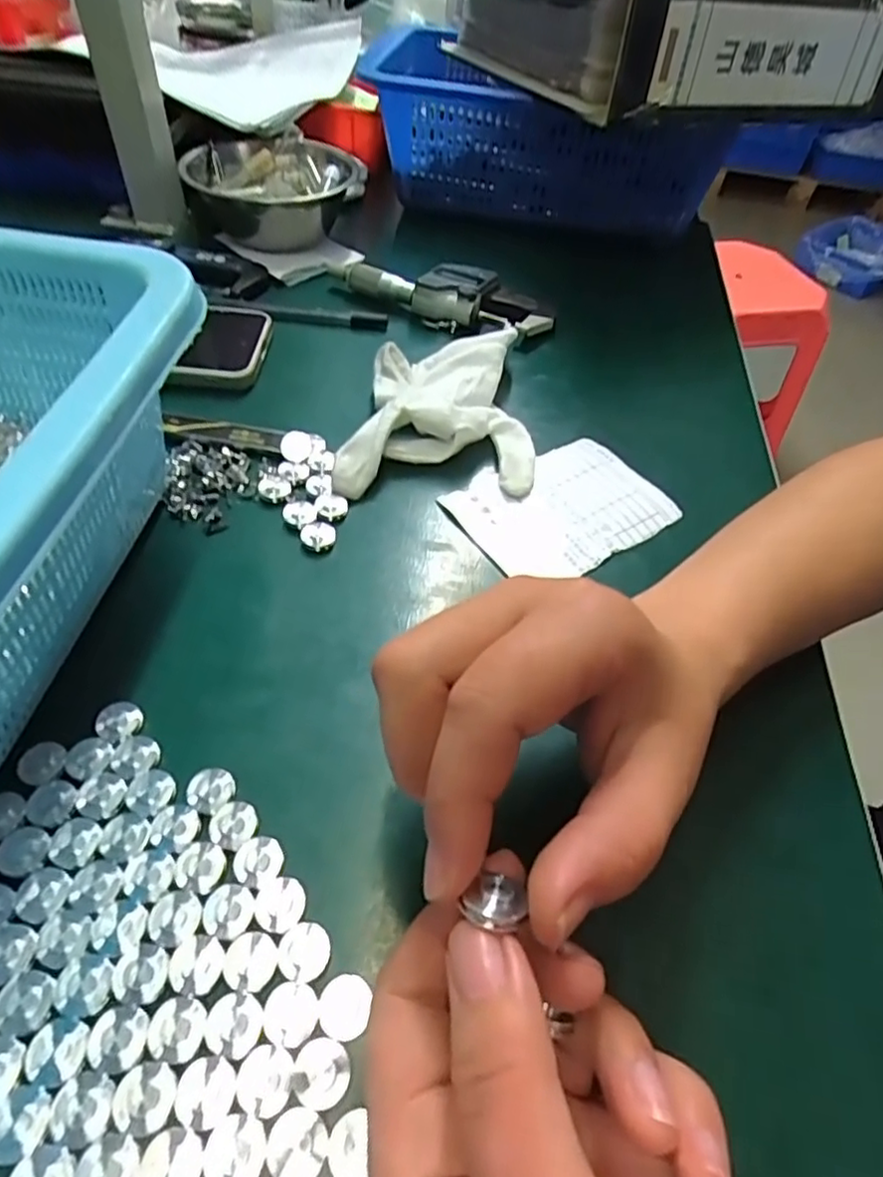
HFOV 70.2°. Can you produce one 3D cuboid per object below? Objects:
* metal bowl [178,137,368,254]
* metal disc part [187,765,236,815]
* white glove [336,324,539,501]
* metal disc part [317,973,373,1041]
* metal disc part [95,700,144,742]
[{"bbox_3d":[-0.125,-0.305,0.477,0.123,0.049,0.140,1,51,-5],"label":"metal bowl"},{"bbox_3d":[-0.080,0.070,0.217,0.015,0.005,0.014,-32,60,-28],"label":"metal disc part"},{"bbox_3d":[-0.004,-0.098,0.342,0.102,0.032,0.109,-1,51,-6],"label":"white glove"},{"bbox_3d":[-0.028,0.118,0.178,0.014,0.004,0.015,8,50,0],"label":"metal disc part"},{"bbox_3d":[-0.118,0.048,0.230,0.015,0.006,0.013,-28,59,-26],"label":"metal disc part"}]

